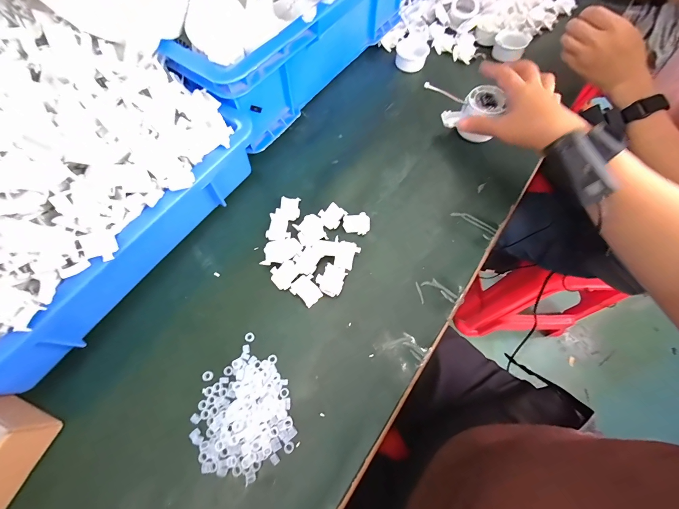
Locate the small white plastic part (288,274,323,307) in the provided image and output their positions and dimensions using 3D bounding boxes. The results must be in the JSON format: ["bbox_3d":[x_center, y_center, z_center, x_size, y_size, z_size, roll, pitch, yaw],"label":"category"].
[{"bbox_3d":[-0.037,0.040,0.338,0.028,0.004,0.035,-38,72,-14],"label":"small white plastic part"}]

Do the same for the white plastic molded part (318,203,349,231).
[{"bbox_3d":[-0.009,-0.050,0.376,0.029,0.007,0.033,34,71,14],"label":"white plastic molded part"}]

